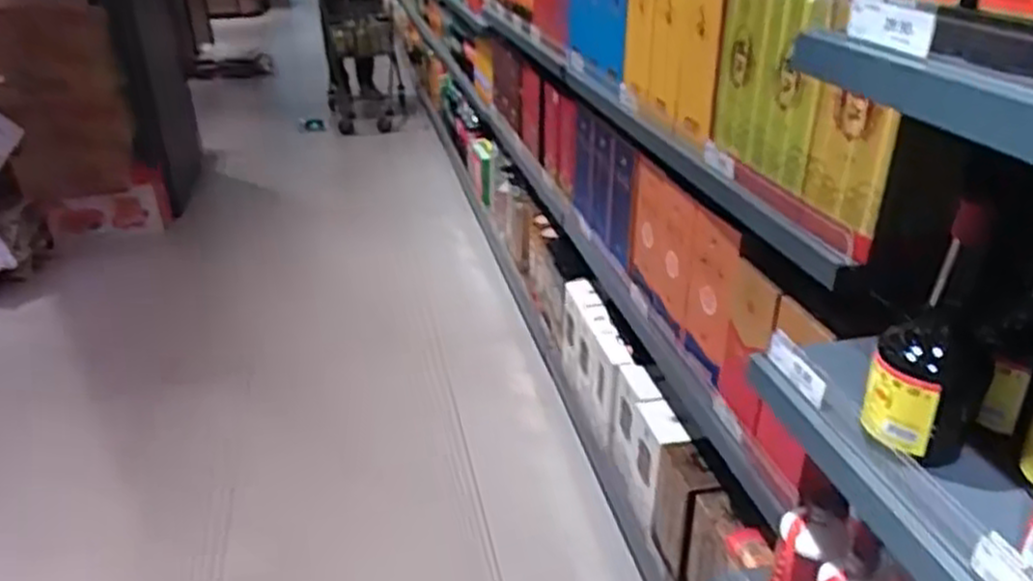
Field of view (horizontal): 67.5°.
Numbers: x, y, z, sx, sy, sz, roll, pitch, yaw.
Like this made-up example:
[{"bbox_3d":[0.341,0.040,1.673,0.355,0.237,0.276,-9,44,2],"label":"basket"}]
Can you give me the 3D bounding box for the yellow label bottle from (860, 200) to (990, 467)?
[{"bbox_3d":[0.361,0.048,0.673,0.087,0.215,0.076,17,35,29],"label":"yellow label bottle"}]

